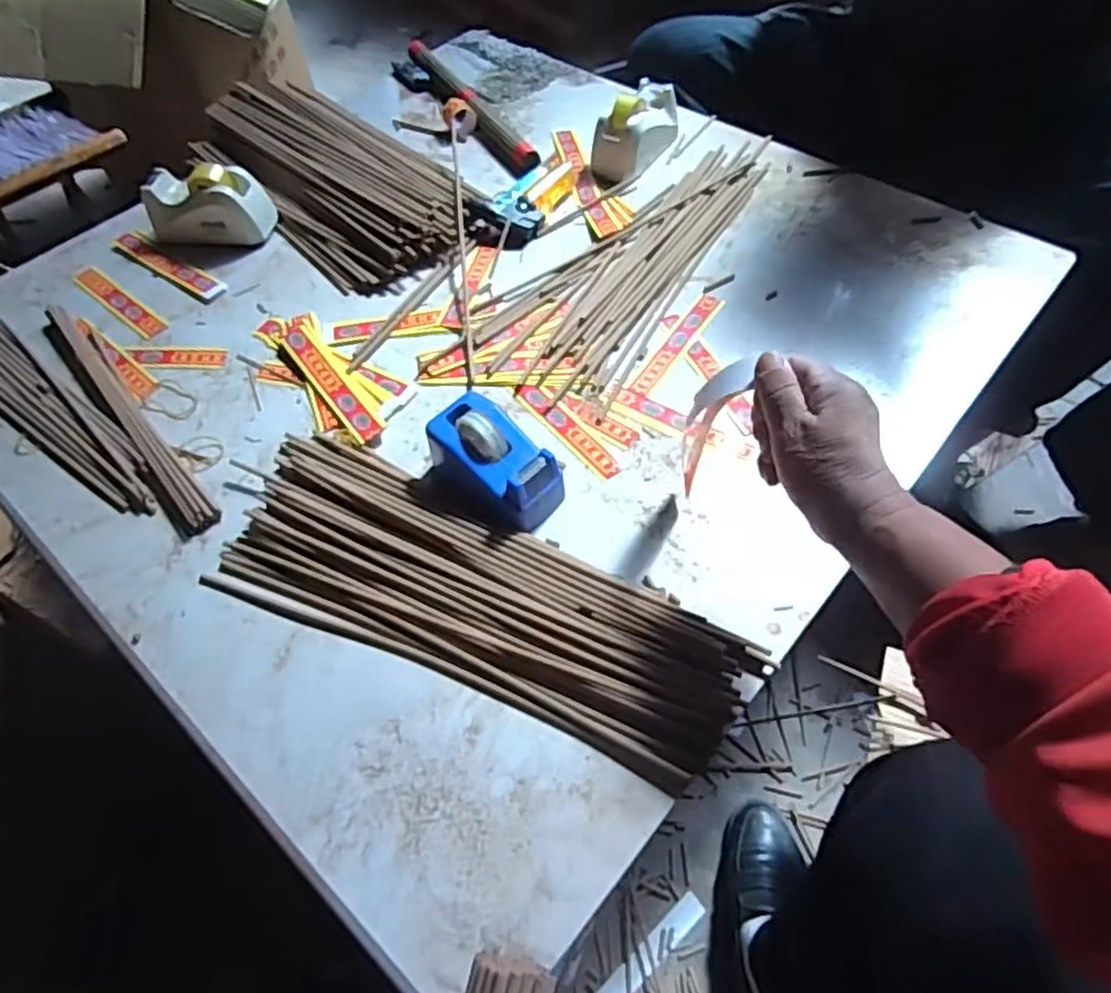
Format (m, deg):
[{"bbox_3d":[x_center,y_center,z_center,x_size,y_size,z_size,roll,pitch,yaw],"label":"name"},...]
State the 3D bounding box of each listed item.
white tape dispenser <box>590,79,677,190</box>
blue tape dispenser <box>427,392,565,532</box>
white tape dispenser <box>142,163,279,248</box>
[{"bbox_3d":[0.086,-0.389,0.761,0.053,0.061,0.120,27,60,20],"label":"white tape dispenser"},{"bbox_3d":[-0.046,-0.026,0.520,0.102,0.051,0.057,38,65,25],"label":"blue tape dispenser"},{"bbox_3d":[-0.346,-0.291,0.716,0.116,0.060,0.067,12,56,11],"label":"white tape dispenser"}]

